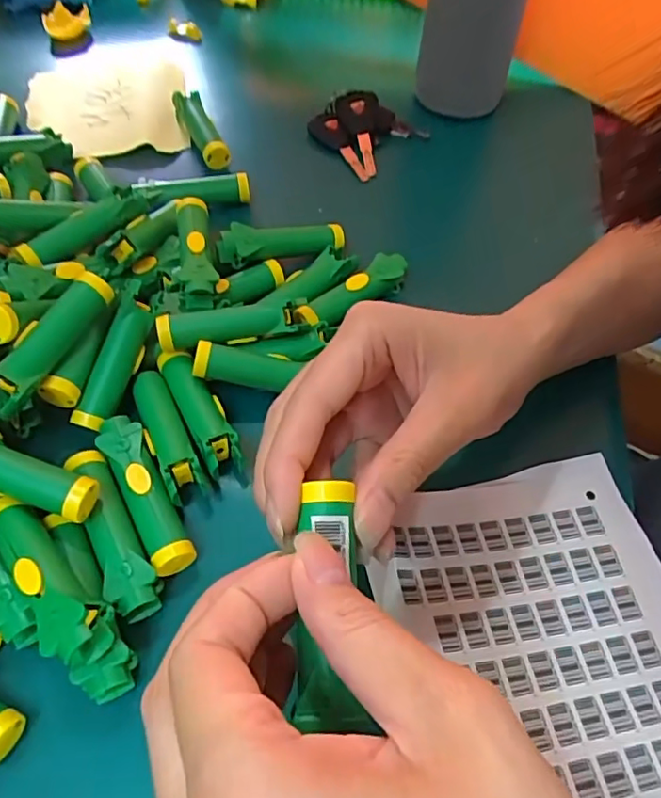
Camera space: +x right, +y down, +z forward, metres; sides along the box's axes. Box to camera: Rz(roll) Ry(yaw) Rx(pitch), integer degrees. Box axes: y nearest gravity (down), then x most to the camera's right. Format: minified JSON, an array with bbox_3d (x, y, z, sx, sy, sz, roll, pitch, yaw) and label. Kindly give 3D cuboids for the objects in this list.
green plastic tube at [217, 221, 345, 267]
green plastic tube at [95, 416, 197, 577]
[{"bbox_3d":[-0.028,-0.100,0.368,0.083,0.020,0.015,-14,57,-27],"label":"green plastic tube"},{"bbox_3d":[-0.086,0.044,0.275,0.020,0.015,0.083,-26,61,-19],"label":"green plastic tube"}]

